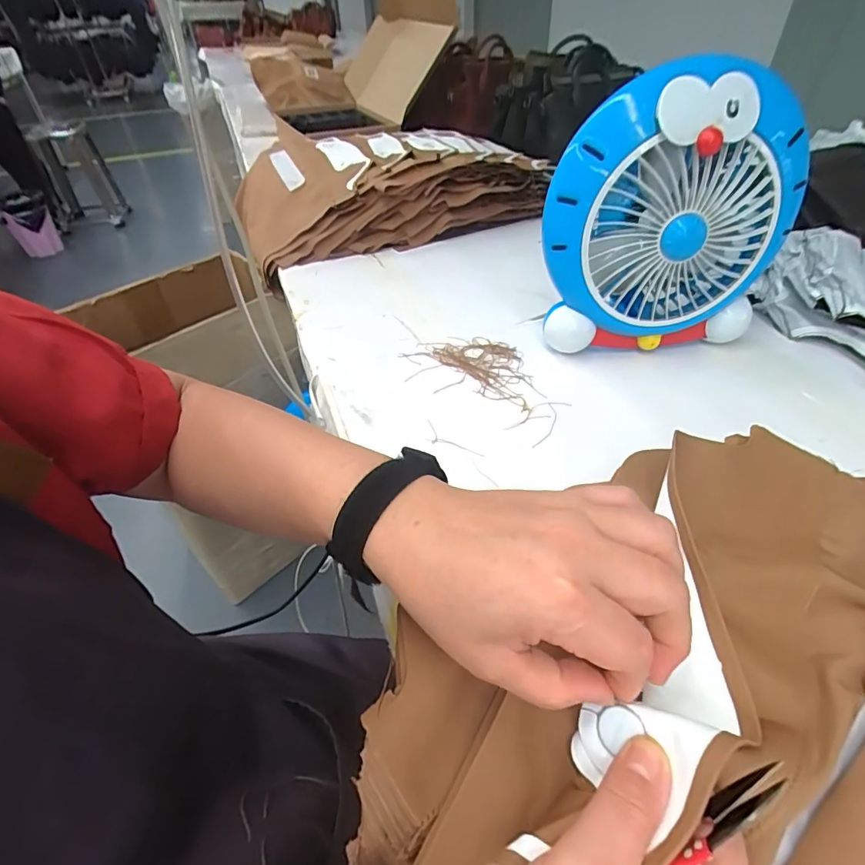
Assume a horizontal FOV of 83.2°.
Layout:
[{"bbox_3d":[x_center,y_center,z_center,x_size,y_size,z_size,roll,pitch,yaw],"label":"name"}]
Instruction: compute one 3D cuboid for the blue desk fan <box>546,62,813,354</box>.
[{"bbox_3d":[0.237,-0.203,0.492,0.239,0.262,0.073,-9,43,-6],"label":"blue desk fan"}]

